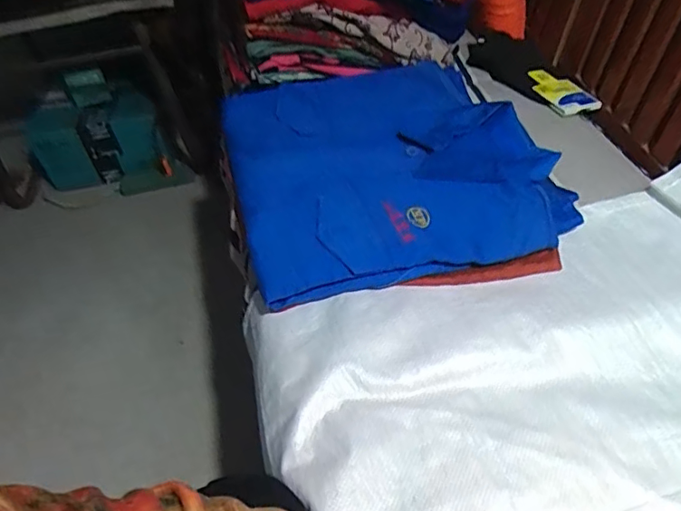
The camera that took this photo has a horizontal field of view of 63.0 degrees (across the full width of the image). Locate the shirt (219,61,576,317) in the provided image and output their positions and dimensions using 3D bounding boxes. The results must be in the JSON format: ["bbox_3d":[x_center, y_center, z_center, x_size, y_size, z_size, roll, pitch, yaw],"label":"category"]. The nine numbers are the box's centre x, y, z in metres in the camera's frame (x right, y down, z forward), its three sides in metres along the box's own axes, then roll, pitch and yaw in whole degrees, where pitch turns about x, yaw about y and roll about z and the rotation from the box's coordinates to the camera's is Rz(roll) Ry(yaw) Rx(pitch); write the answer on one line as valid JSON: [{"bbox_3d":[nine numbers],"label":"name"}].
[{"bbox_3d":[0.053,-0.112,0.654,0.350,0.040,0.353,-15,47,-6],"label":"shirt"}]

